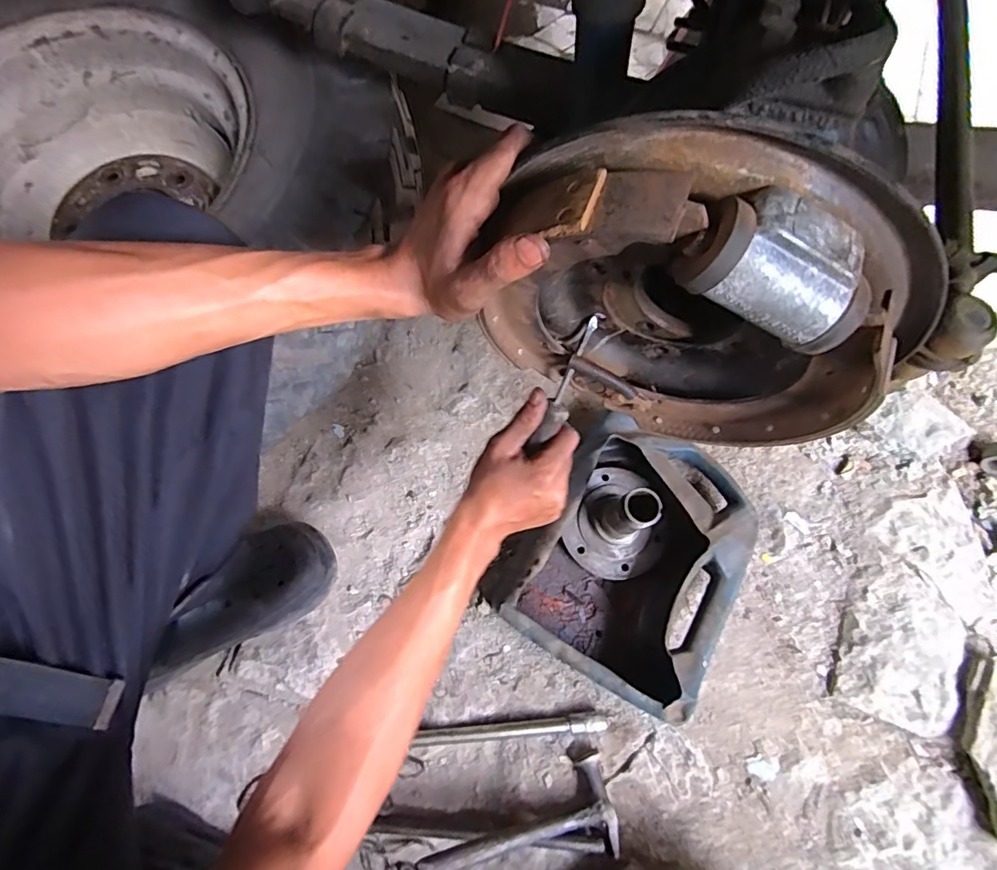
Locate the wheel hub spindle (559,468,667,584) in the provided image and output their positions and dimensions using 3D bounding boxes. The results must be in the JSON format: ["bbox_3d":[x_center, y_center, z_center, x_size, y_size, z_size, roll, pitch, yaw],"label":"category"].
[{"bbox_3d":[0.157,0.098,0.619,0.116,0.129,0.137,26,71,9],"label":"wheel hub spindle"}]

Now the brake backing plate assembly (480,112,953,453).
[{"bbox_3d":[0.112,-0.071,0.328,0.230,0.241,0.071,17,69,6],"label":"brake backing plate assembly"}]

